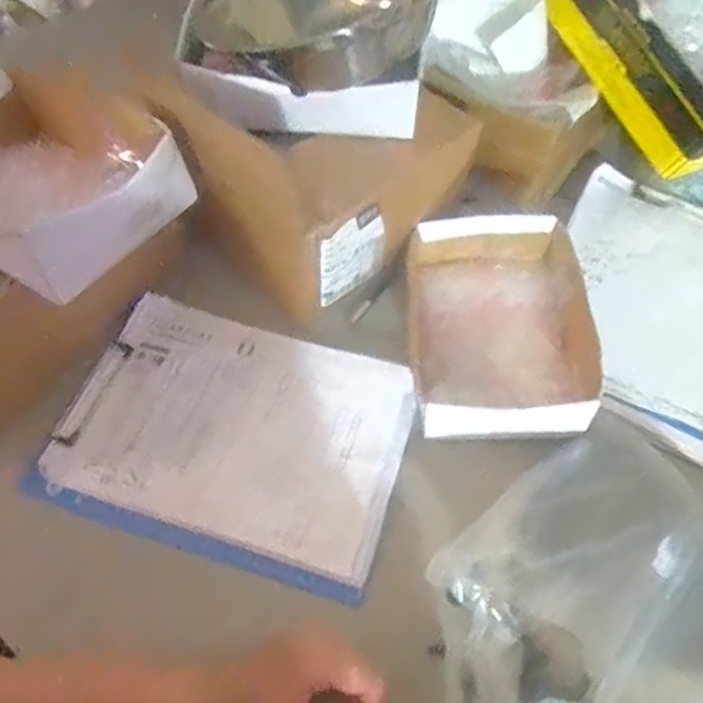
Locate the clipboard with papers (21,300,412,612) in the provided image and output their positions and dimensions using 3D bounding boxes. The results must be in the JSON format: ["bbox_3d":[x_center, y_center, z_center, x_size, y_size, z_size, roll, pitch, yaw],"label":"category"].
[{"bbox_3d":[-0.103,0.071,0.569,0.296,0.014,0.222,16,60,8],"label":"clipboard with papers"}]

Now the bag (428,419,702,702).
[{"bbox_3d":[0.202,0.180,0.477,0.240,0.077,0.203,-30,65,-18],"label":"bag"}]

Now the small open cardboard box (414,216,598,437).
[{"bbox_3d":[0.144,-0.029,0.614,0.166,0.053,0.244,0,59,-2],"label":"small open cardboard box"}]

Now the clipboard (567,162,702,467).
[{"bbox_3d":[0.330,-0.048,0.669,0.219,0.022,0.309,23,61,12],"label":"clipboard"}]

